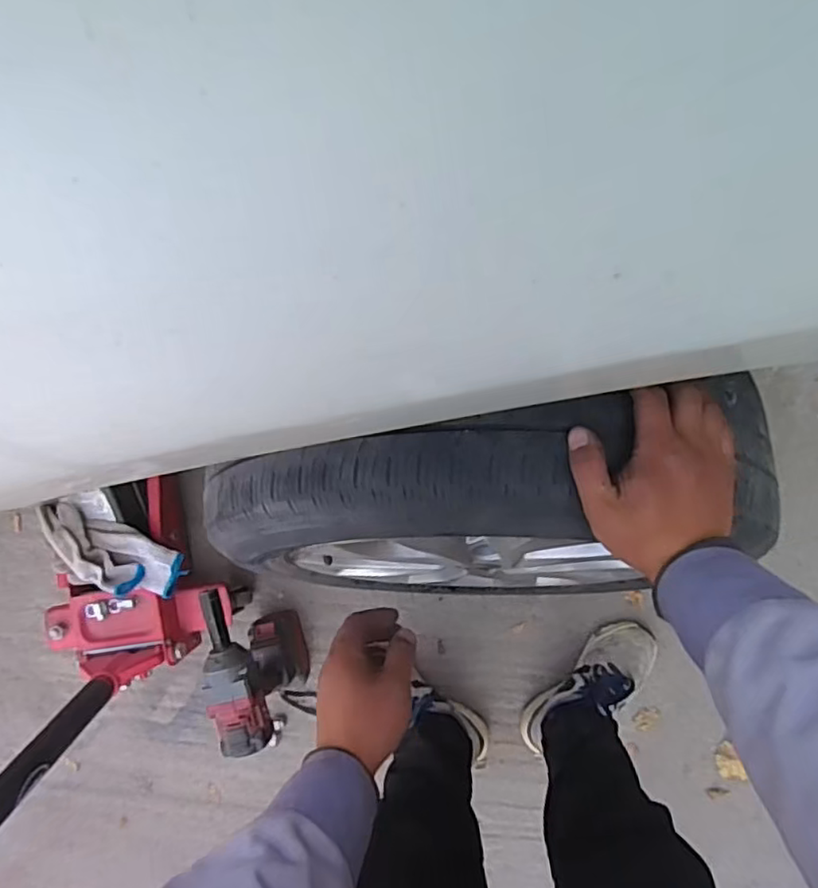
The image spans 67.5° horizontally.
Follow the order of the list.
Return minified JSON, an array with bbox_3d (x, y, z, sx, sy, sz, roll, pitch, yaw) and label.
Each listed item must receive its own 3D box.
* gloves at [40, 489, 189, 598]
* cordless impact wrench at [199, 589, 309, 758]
[{"bbox_3d":[-0.465,0.166,0.937,0.229,0.041,0.128,41,93,0],"label":"gloves"},{"bbox_3d":[-0.245,0.315,0.963,0.079,0.275,0.233,-20,92,3],"label":"cordless impact wrench"}]

